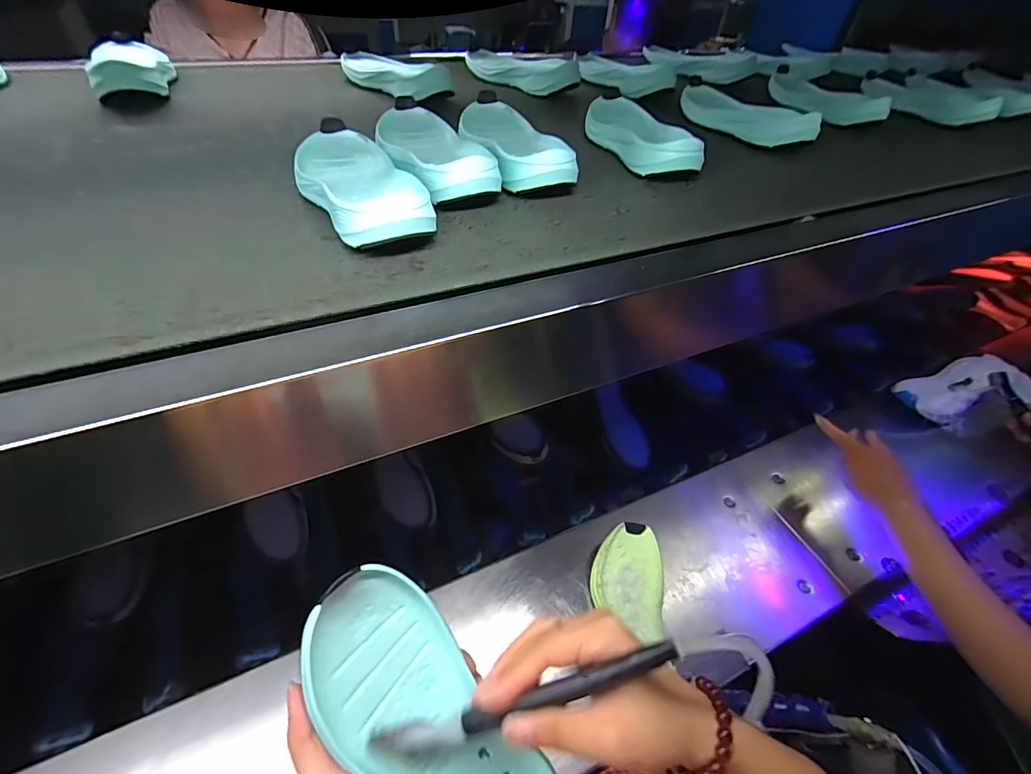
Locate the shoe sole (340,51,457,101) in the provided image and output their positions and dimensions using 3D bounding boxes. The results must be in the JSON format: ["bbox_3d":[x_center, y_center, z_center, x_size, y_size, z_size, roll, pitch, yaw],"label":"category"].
[{"bbox_3d":[-0.187,-0.474,0.681,0.084,0.046,0.223,-29,54,-29],"label":"shoe sole"}]

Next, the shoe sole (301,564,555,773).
[{"bbox_3d":[-0.048,0.196,0.257,0.077,0.024,0.191,-37,88,-32],"label":"shoe sole"}]

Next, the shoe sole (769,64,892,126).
[{"bbox_3d":[0.499,-0.494,0.746,0.087,0.033,0.252,-4,49,-5],"label":"shoe sole"}]

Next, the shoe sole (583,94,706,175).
[{"bbox_3d":[0.149,-0.318,0.554,0.083,0.036,0.227,-9,50,-10],"label":"shoe sole"}]

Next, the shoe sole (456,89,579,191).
[{"bbox_3d":[-0.008,-0.274,0.499,0.083,0.038,0.228,-9,47,-14],"label":"shoe sole"}]

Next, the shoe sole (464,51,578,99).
[{"bbox_3d":[0.008,-0.525,0.738,0.077,0.043,0.237,-26,53,-27],"label":"shoe sole"}]

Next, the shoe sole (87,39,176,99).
[{"bbox_3d":[-0.521,-0.441,0.609,0.085,0.043,0.226,-19,50,-22],"label":"shoe sole"}]

